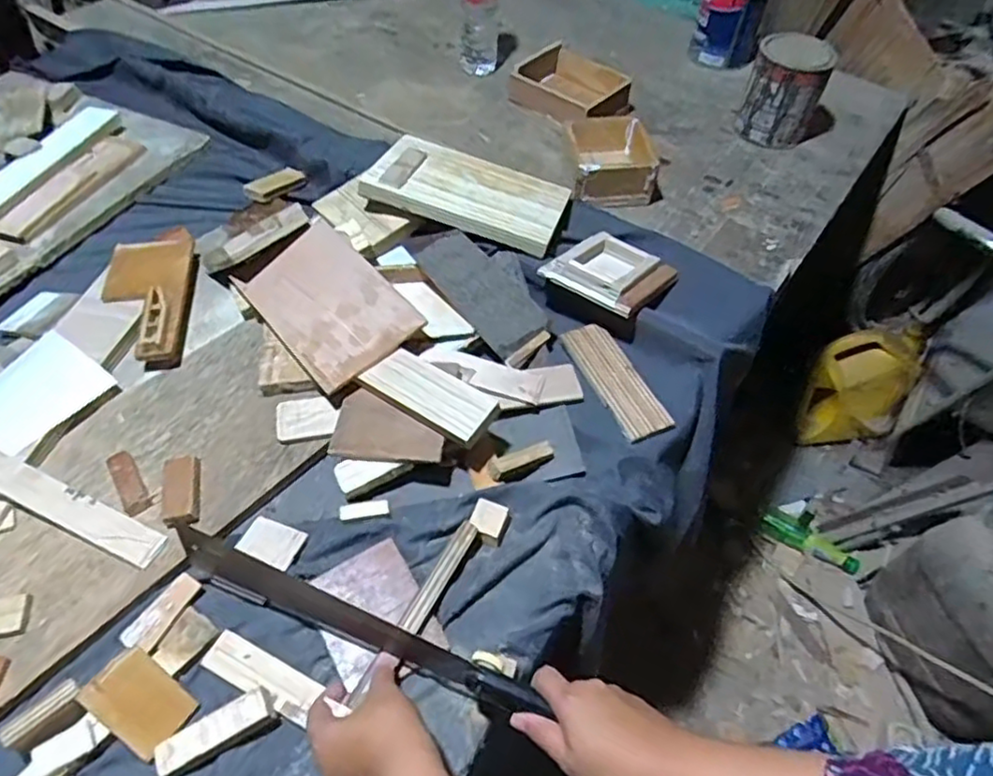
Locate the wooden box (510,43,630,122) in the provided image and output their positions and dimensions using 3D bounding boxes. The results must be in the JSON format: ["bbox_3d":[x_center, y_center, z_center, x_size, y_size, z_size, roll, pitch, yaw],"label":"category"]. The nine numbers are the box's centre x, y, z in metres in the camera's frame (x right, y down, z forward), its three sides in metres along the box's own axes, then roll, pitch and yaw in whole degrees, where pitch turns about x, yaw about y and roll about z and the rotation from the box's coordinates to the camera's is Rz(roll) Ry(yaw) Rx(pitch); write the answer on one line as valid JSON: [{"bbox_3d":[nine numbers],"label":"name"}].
[{"bbox_3d":[0.113,-0.470,1.026,0.172,0.056,0.144,36,61,24],"label":"wooden box"}]

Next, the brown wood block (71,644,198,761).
[{"bbox_3d":[-0.274,0.240,0.498,0.072,0.005,0.050,42,57,-1],"label":"brown wood block"}]

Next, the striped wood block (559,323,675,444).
[{"bbox_3d":[0.126,-0.009,0.701,0.049,0.017,0.154,-22,56,-15],"label":"striped wood block"}]

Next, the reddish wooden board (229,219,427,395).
[{"bbox_3d":[-0.179,-0.091,0.687,0.124,0.013,0.191,-39,64,-12],"label":"reddish wooden board"}]

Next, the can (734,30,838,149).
[{"bbox_3d":[0.434,-0.448,0.987,0.106,0.139,0.106,0,53,0],"label":"can"}]

